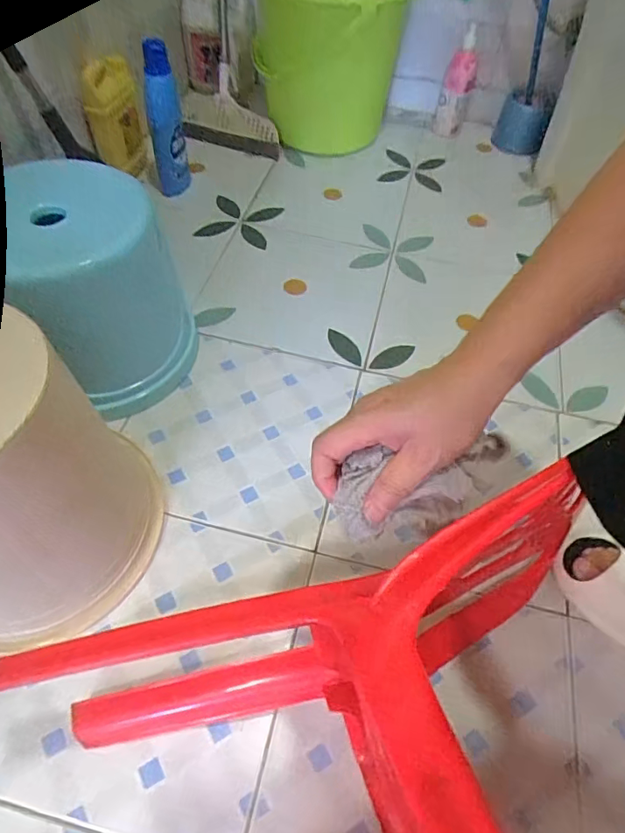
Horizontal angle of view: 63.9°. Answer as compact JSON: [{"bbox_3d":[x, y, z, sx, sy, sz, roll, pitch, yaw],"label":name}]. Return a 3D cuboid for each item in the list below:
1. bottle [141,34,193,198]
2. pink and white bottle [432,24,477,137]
[{"bbox_3d":[-0.277,-0.550,0.952,0.065,0.258,0.051,-16,57,-16],"label":"bottle"},{"bbox_3d":[0.342,-0.779,1.177,0.071,0.207,0.068,16,55,9],"label":"pink and white bottle"}]

